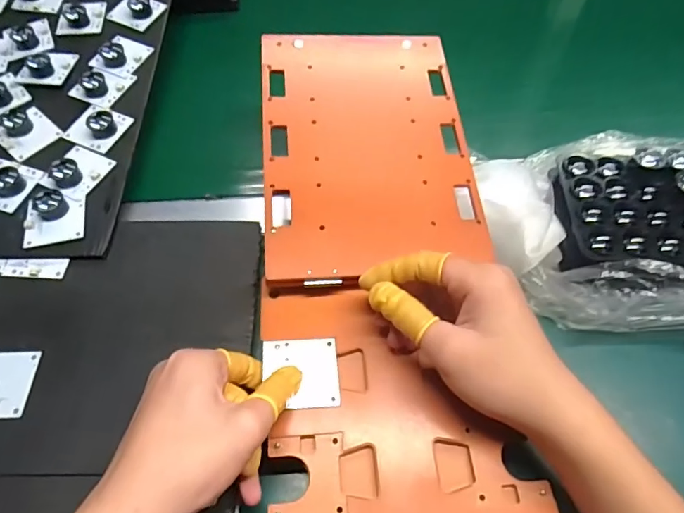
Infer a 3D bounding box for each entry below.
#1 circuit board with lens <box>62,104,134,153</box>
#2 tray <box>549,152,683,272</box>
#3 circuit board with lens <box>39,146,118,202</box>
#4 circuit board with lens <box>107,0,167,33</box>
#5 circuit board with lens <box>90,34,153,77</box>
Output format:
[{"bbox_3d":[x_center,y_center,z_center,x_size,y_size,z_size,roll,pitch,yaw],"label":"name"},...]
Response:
[{"bbox_3d":[-0.222,-0.119,0.414,0.045,0.018,0.045,22,60,13],"label":"circuit board with lens"},{"bbox_3d":[0.263,-0.031,0.337,0.195,0.029,0.105,7,58,4],"label":"tray"},{"bbox_3d":[-0.225,-0.075,0.388,0.042,0.022,0.048,21,59,12],"label":"circuit board with lens"},{"bbox_3d":[-0.216,-0.258,0.483,0.045,0.020,0.040,16,59,10],"label":"circuit board with lens"},{"bbox_3d":[-0.219,-0.201,0.454,0.041,0.019,0.048,22,60,13],"label":"circuit board with lens"}]

